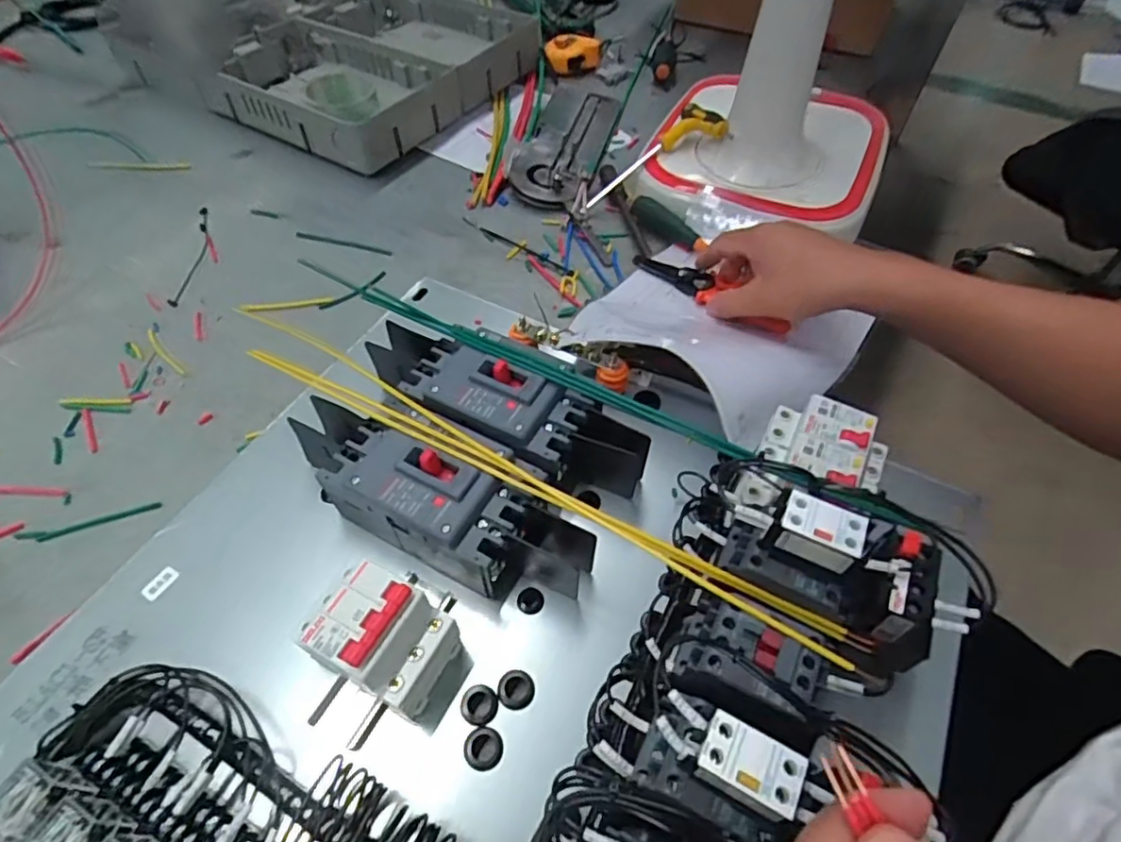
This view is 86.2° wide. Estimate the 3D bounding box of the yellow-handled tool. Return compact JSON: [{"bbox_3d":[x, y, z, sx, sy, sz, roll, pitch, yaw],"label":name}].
[{"bbox_3d":[0.097,-0.286,0.651,0.158,0.016,0.069,-29,53,18],"label":"yellow-handled tool"}]

